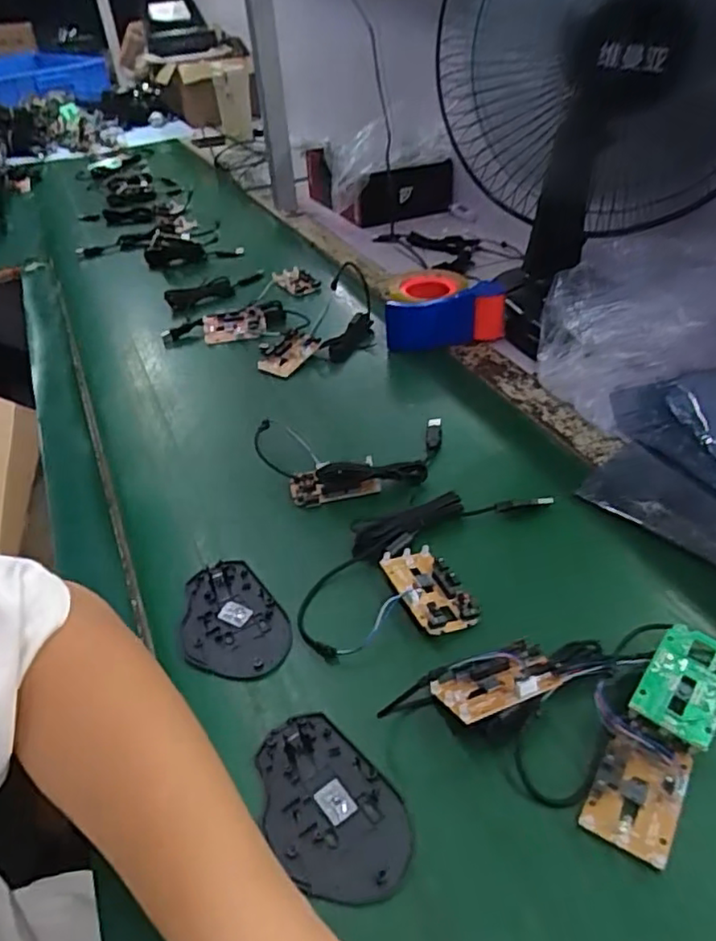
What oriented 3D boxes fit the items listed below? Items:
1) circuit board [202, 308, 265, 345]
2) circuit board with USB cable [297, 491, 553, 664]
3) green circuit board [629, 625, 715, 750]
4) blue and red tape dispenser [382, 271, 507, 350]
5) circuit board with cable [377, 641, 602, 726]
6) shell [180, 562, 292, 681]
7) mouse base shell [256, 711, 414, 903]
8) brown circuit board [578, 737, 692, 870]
[{"bbox_3d":[-0.164,-0.191,0.847,0.080,0.012,0.047,-10,69,-2],"label":"circuit board"},{"bbox_3d":[0.048,0.069,0.498,0.125,0.018,0.206,16,43,25],"label":"circuit board with USB cable"},{"bbox_3d":[0.200,0.128,0.389,0.046,0.005,0.077,30,50,28],"label":"green circuit board"},{"bbox_3d":[0.098,-0.202,0.798,0.138,0.068,0.110,-8,38,-3],"label":"blue and red tape dispenser"},{"bbox_3d":[0.086,0.135,0.403,0.074,0.020,0.049,-15,17,-13],"label":"circuit board with cable"},{"bbox_3d":[-0.093,0.110,0.469,0.072,0.008,0.106,-20,41,-17],"label":"shell"},{"bbox_3d":[-0.018,0.191,0.364,0.068,0.009,0.105,-32,45,-29],"label":"mouse base shell"},{"bbox_3d":[0.156,0.178,0.357,0.044,0.012,0.066,20,45,29],"label":"brown circuit board"}]

